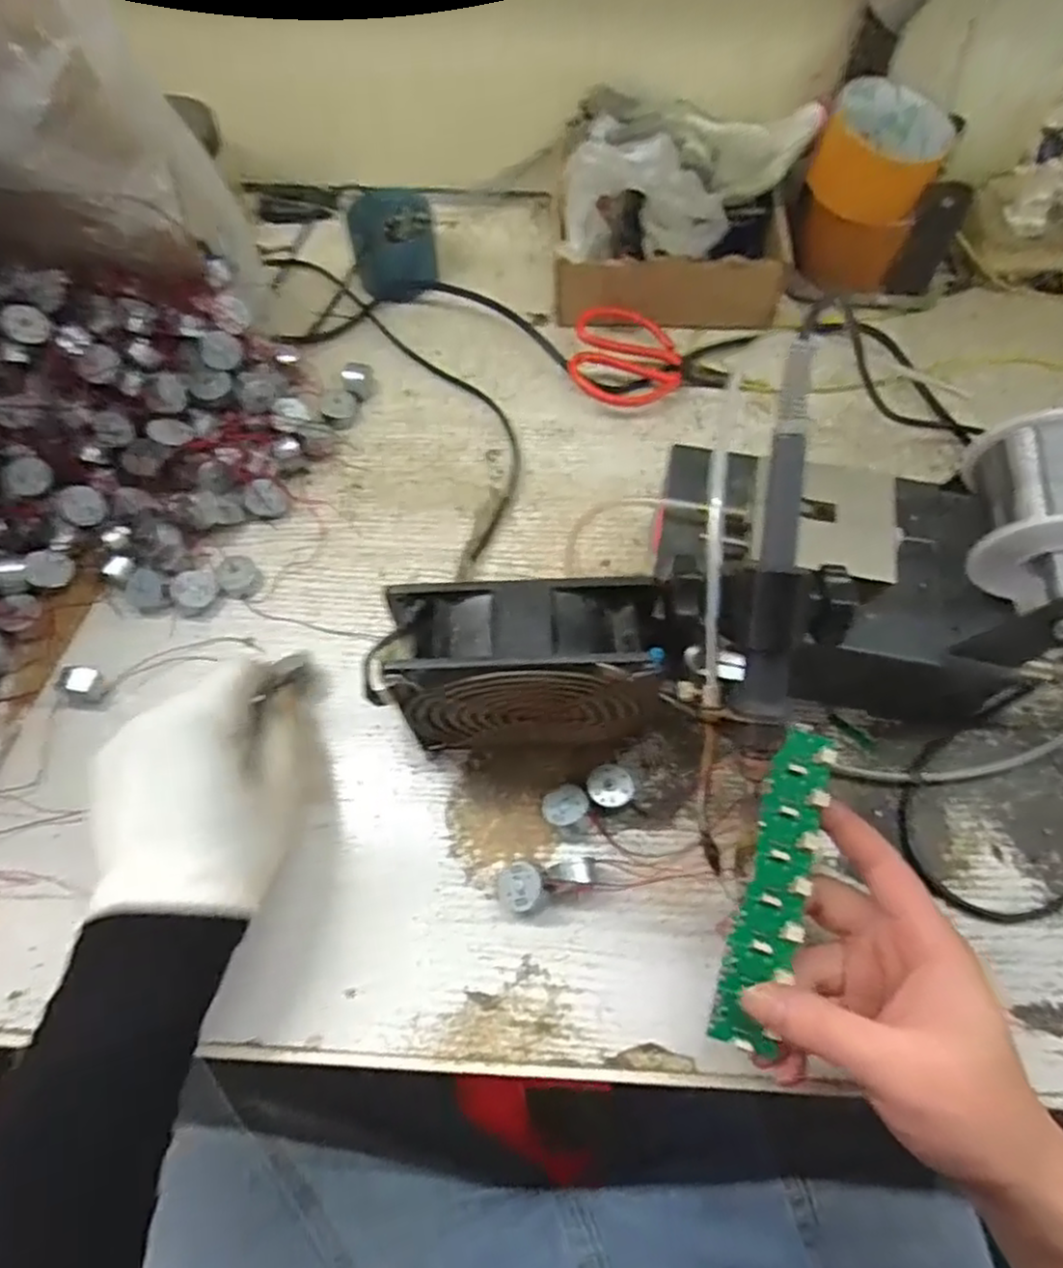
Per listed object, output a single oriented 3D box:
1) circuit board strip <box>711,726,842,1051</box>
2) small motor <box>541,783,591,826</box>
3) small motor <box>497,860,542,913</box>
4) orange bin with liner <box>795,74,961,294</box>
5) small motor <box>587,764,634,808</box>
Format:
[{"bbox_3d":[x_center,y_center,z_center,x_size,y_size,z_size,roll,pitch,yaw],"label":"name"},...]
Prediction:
[{"bbox_3d":[0.109,0.109,0.316,0.028,0.006,0.138,18,75,7],"label":"circuit board strip"},{"bbox_3d":[0.017,0.090,0.373,0.023,0.016,0.020,-29,69,-13],"label":"small motor"},{"bbox_3d":[-0.006,0.126,0.356,0.021,0.018,0.023,0,66,-1],"label":"small motor"},{"bbox_3d":[0.243,-0.322,0.527,0.082,0.105,0.079,24,67,10],"label":"orange bin with liner"},{"bbox_3d":[0.041,0.081,0.379,0.024,0.012,0.024,0,66,-1],"label":"small motor"}]

